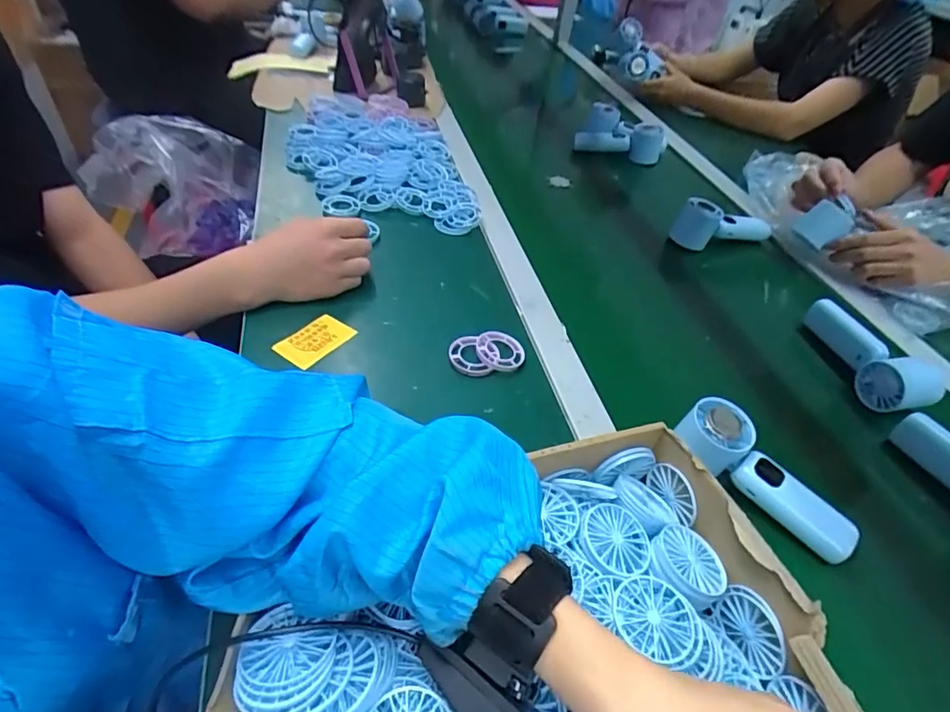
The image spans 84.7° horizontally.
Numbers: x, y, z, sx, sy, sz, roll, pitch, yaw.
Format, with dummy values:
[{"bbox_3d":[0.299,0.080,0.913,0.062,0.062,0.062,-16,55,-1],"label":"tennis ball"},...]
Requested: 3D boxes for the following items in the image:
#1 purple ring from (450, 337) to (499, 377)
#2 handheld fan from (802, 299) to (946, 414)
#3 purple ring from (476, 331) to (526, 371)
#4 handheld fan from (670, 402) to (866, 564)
[{"bbox_3d":[-0.001,-0.001,0.544,0.051,0.008,0.044,9,46,1],"label":"purple ring"},{"bbox_3d":[0.443,-0.008,0.592,0.061,0.045,0.156,-5,47,-12],"label":"handheld fan"},{"bbox_3d":[0.027,-0.005,0.546,0.051,0.013,0.048,4,46,-4],"label":"purple ring"},{"bbox_3d":[0.245,0.103,0.441,0.050,0.045,0.153,-26,55,-28],"label":"handheld fan"}]

